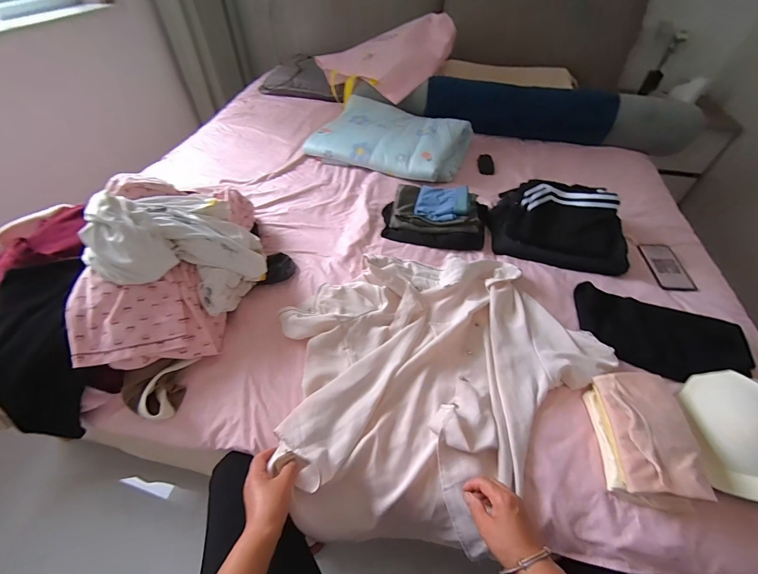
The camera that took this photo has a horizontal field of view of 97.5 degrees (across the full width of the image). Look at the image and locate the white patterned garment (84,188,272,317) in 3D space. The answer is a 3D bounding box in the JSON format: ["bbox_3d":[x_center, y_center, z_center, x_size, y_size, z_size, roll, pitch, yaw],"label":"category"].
[{"bbox_3d":[-0.395,-0.076,0.695,0.217,0.258,0.278,23,52,18],"label":"white patterned garment"}]

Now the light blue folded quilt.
[{"bbox_3d":[0.044,-0.548,1.223,0.535,0.108,0.352,21,52,17],"label":"light blue folded quilt"}]

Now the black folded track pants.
[{"bbox_3d":[0.460,-0.187,0.888,0.354,0.124,0.235,13,50,10],"label":"black folded track pants"}]

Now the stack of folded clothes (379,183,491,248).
[{"bbox_3d":[0.163,-0.207,0.937,0.289,0.070,0.189,6,49,5],"label":"stack of folded clothes"}]

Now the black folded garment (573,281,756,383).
[{"bbox_3d":[0.574,0.095,0.689,0.297,0.049,0.183,16,50,13],"label":"black folded garment"}]

